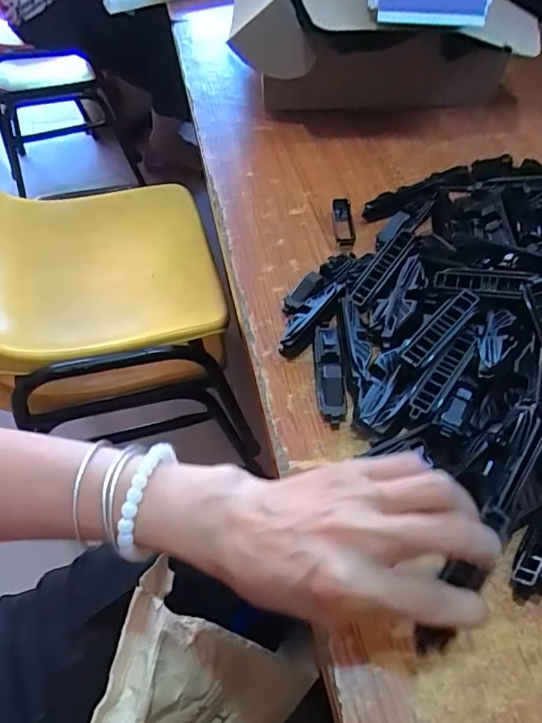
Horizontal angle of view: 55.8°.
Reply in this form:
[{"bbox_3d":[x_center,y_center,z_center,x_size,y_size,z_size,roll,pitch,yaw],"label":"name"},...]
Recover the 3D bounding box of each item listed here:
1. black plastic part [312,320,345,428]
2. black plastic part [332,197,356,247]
[{"bbox_3d":[0.040,0.005,0.354,0.017,0.021,0.081,-1,52,1],"label":"black plastic part"},{"bbox_3d":[0.066,-0.124,0.461,0.016,0.012,0.063,-1,52,1],"label":"black plastic part"}]

